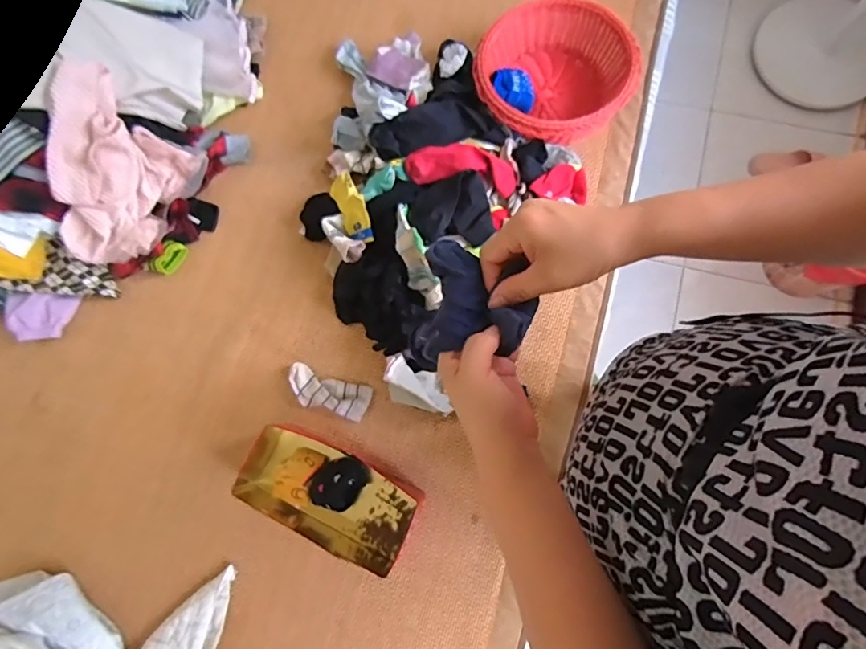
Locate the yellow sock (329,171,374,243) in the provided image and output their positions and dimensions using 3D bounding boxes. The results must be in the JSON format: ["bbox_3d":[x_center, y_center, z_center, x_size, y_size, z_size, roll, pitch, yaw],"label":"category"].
[{"bbox_3d":[-0.140,-0.210,0.844,0.026,0.067,0.150,-14,71,-43],"label":"yellow sock"}]

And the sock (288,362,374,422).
[{"bbox_3d":[-0.189,0.123,0.856,0.153,0.028,0.064,18,75,6],"label":"sock"}]

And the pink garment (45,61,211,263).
[{"bbox_3d":[-0.588,-0.268,0.852,0.193,0.157,0.297,29,82,9],"label":"pink garment"}]

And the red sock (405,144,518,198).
[{"bbox_3d":[0.052,-0.275,0.831,0.196,0.080,0.056,5,79,5],"label":"red sock"}]

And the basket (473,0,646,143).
[{"bbox_3d":[0.220,-0.459,0.877,0.277,0.098,0.277,-1,79,3],"label":"basket"}]

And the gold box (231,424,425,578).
[{"bbox_3d":[-0.180,0.287,0.799,0.309,0.076,0.156,27,81,7],"label":"gold box"}]

